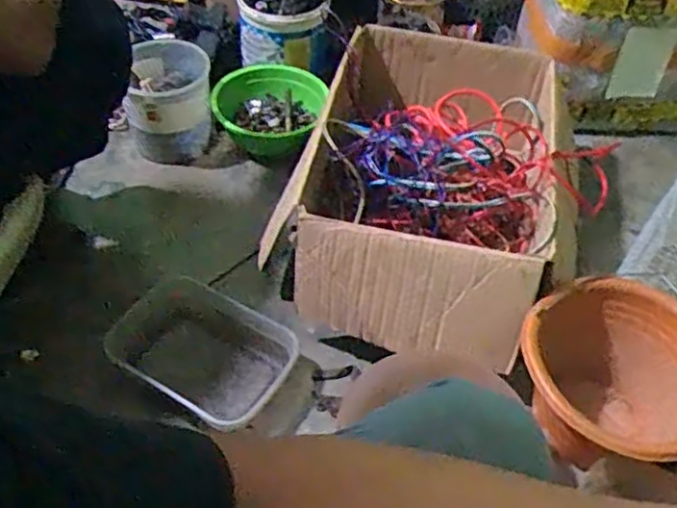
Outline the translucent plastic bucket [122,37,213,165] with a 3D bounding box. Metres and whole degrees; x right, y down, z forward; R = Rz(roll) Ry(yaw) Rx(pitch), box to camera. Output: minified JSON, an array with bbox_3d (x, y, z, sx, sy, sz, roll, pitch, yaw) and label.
[{"bbox_3d":[-0.324,-0.291,1.341,0.155,0.167,0.170,-2,48,-6],"label":"translucent plastic bucket"}]

